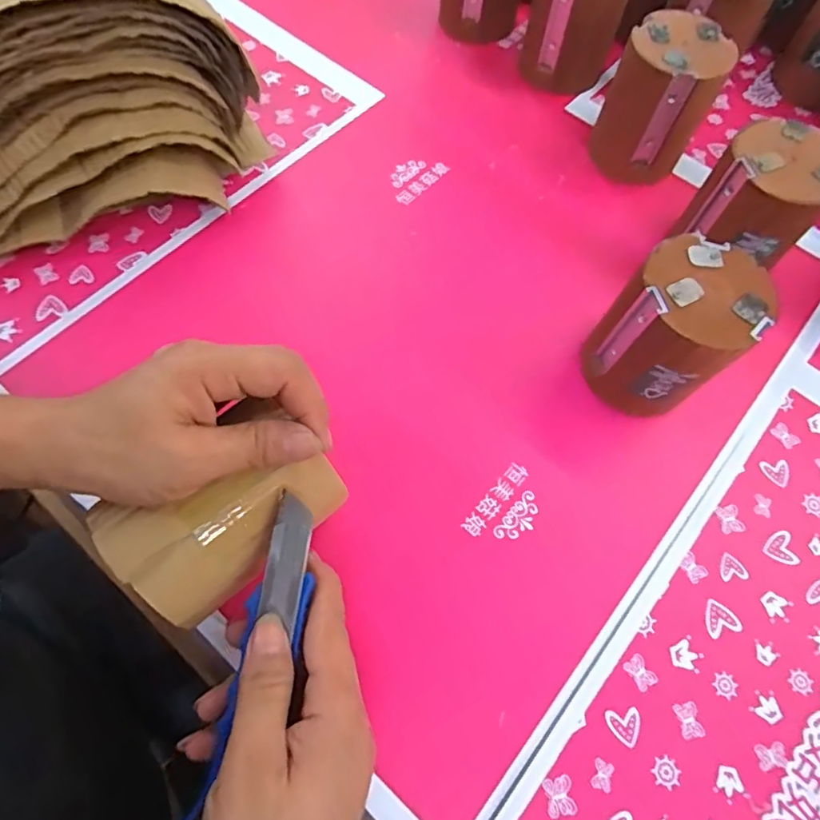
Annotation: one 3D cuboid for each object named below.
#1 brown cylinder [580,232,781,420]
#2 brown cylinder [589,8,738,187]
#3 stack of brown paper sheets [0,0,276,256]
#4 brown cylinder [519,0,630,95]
[{"bbox_3d":[0.167,-0.047,0.356,0.080,0.101,0.074,1,67,-1],"label":"brown cylinder"},{"bbox_3d":[0.201,-0.250,0.449,0.073,0.099,0.071,1,67,-1],"label":"brown cylinder"},{"bbox_3d":[-0.245,-0.188,0.379,0.296,0.150,0.092,-31,71,-13],"label":"stack of brown paper sheets"},{"bbox_3d":[0.148,-0.354,0.490,0.075,0.100,0.070,5,67,1],"label":"brown cylinder"}]

